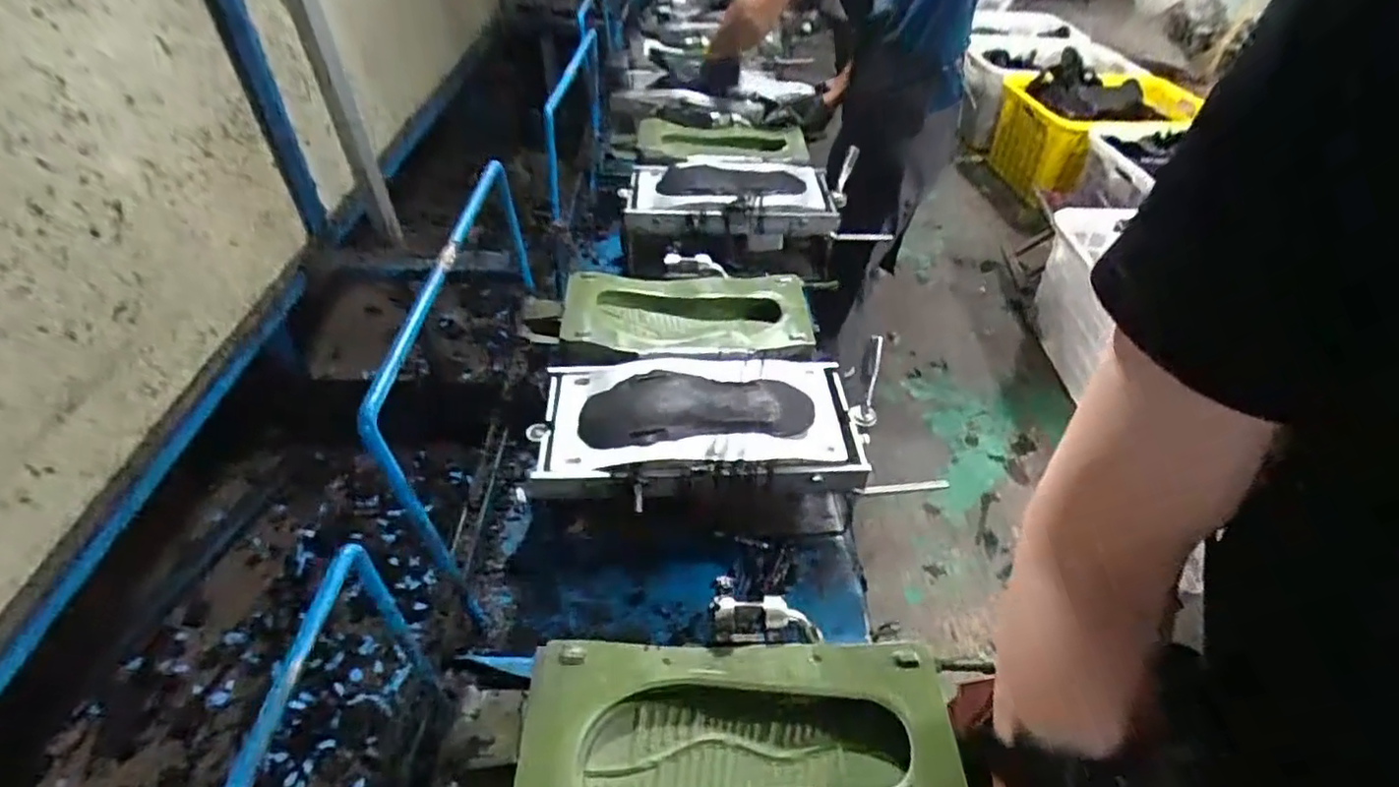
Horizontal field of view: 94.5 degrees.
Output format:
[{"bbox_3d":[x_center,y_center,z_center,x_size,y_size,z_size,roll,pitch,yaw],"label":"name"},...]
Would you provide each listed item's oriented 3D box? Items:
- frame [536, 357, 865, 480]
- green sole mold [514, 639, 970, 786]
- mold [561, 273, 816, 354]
[{"bbox_3d":[-0.002,0.033,0.808,0.394,0.068,0.195,1,43,-6],"label":"frame"},{"bbox_3d":[0.035,0.296,0.542,0.350,0.050,0.166,2,43,-4],"label":"green sole mold"},{"bbox_3d":[-0.017,-0.112,0.951,0.354,0.050,0.204,2,43,-5],"label":"mold"}]

